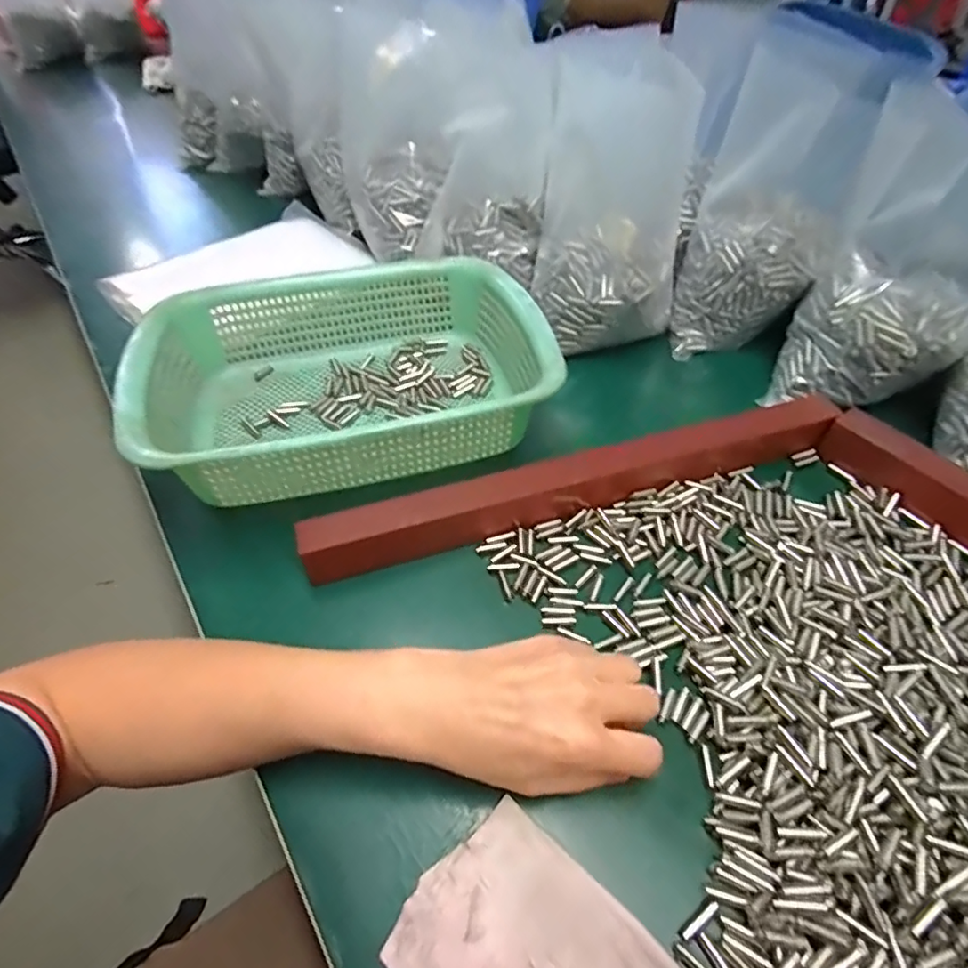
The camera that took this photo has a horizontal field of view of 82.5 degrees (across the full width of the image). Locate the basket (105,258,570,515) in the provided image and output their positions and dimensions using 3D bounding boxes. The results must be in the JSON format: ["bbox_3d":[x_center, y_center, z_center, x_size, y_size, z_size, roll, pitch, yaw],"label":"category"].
[{"bbox_3d":[-0.104,-0.086,0.444,0.298,0.094,0.221,-14,49,-8],"label":"basket"}]

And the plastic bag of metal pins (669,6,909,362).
[{"bbox_3d":[0.239,-0.229,0.467,0.120,0.215,0.108,12,50,14],"label":"plastic bag of metal pins"}]

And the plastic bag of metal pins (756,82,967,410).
[{"bbox_3d":[0.320,-0.155,0.406,0.133,0.186,0.089,15,51,16],"label":"plastic bag of metal pins"}]

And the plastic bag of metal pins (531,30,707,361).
[{"bbox_3d":[0.108,-0.226,0.471,0.124,0.204,0.106,7,49,10],"label":"plastic bag of metal pins"}]

